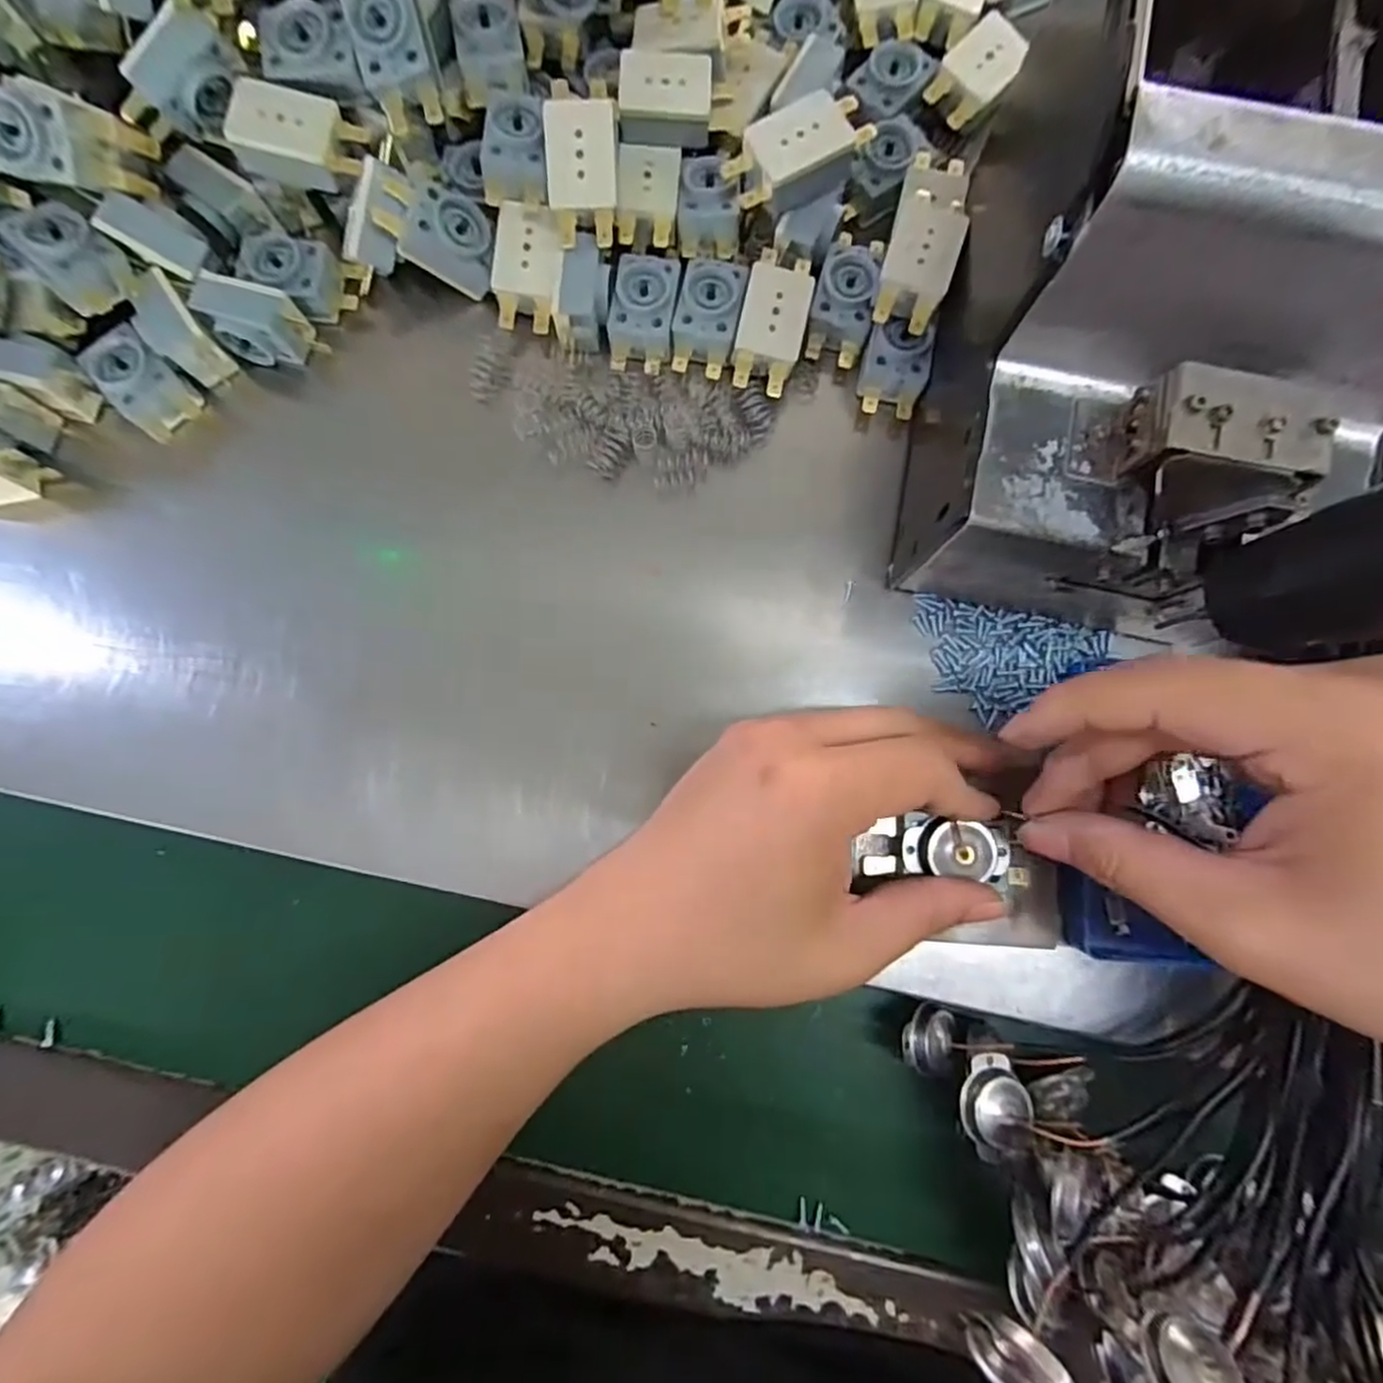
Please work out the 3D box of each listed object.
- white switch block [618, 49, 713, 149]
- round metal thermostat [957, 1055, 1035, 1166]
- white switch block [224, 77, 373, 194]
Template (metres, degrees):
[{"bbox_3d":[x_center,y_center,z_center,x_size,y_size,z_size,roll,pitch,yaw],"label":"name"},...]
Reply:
[{"bbox_3d":[-0.011,-0.248,0.282,0.038,0.015,0.028,4,84,1],"label":"white switch block"},{"bbox_3d":[0.112,0.154,0.252,0.025,0.020,0.033,-12,84,-1],"label":"round metal thermostat"},{"bbox_3d":[-0.158,-0.224,0.271,0.043,0.020,0.029,17,84,3],"label":"white switch block"}]

